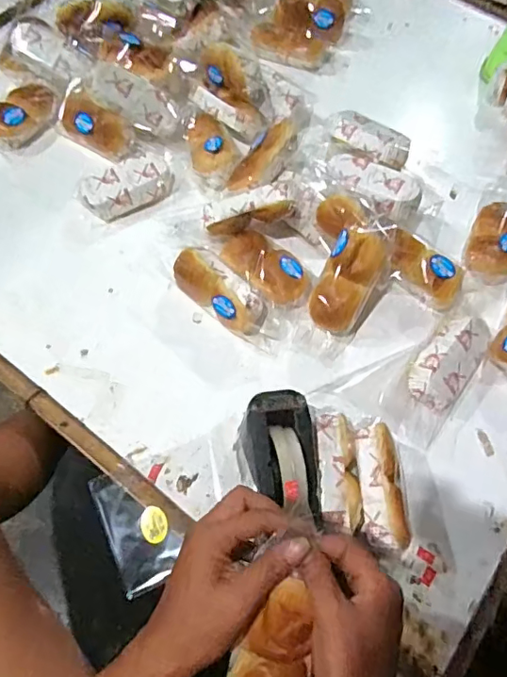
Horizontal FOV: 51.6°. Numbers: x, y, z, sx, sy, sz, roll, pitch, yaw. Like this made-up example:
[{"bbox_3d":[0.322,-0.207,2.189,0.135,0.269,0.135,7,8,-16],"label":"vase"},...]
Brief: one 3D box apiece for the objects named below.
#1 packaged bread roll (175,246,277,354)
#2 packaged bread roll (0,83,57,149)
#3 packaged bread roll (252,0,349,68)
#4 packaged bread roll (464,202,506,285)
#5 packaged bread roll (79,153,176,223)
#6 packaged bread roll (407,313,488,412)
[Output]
[{"bbox_3d":[-0.035,-0.054,0.728,0.173,0.064,0.068,41,67,16],"label":"packaged bread roll"},{"bbox_3d":[-0.389,-0.371,0.882,0.097,0.047,0.127,33,65,13],"label":"packaged bread roll"},{"bbox_3d":[0.108,-0.627,1.041,0.142,0.064,0.248,29,64,11],"label":"packaged bread roll"},{"bbox_3d":[0.364,-0.149,0.785,0.078,0.043,0.132,21,63,7],"label":"packaged bread roll"},{"bbox_3d":[-0.193,-0.235,0.828,0.146,0.046,0.094,-34,69,-19],"label":"packaged bread roll"},{"bbox_3d":[0.256,0.033,0.698,0.070,0.059,0.131,36,65,14],"label":"packaged bread roll"}]

